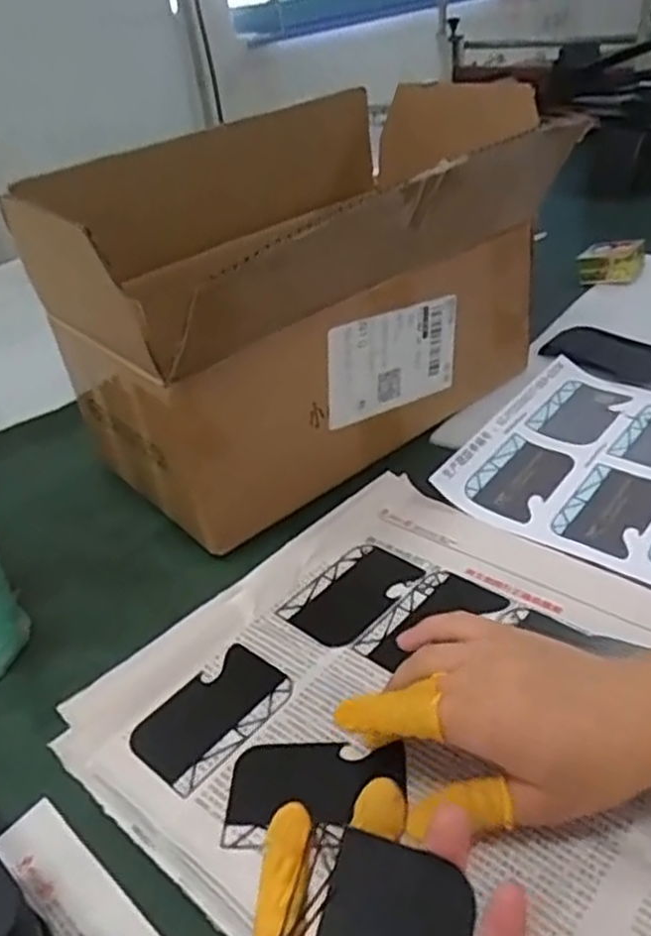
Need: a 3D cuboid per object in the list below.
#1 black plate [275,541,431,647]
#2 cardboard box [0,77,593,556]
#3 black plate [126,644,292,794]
[{"bbox_3d":[0.017,0.079,0.475,0.055,0.008,0.085,18,44,40],"label":"black plate"},{"bbox_3d":[-0.005,-0.140,0.593,0.404,0.231,0.220,-27,39,-27],"label":"cardboard box"},{"bbox_3d":[-0.061,0.133,0.408,0.053,0.004,0.085,23,44,36],"label":"black plate"}]

